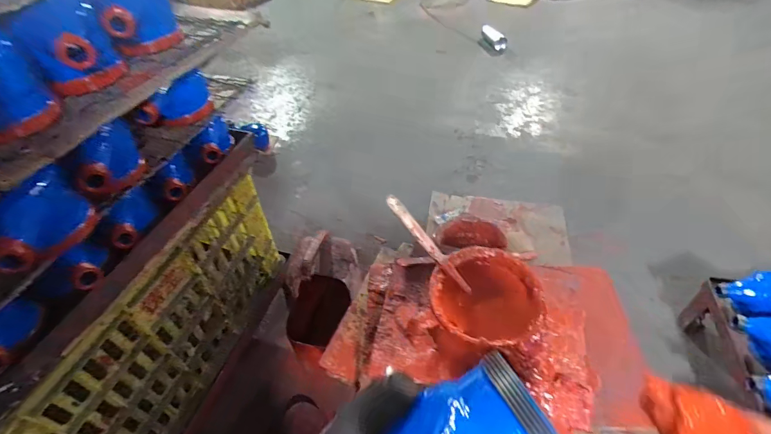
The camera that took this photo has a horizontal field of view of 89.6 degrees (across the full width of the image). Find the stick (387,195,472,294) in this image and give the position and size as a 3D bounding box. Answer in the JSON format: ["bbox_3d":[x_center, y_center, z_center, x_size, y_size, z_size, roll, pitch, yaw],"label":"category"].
[{"bbox_3d":[0.058,0.035,0.508,0.161,0.013,0.019,49,57,-8],"label":"stick"}]

